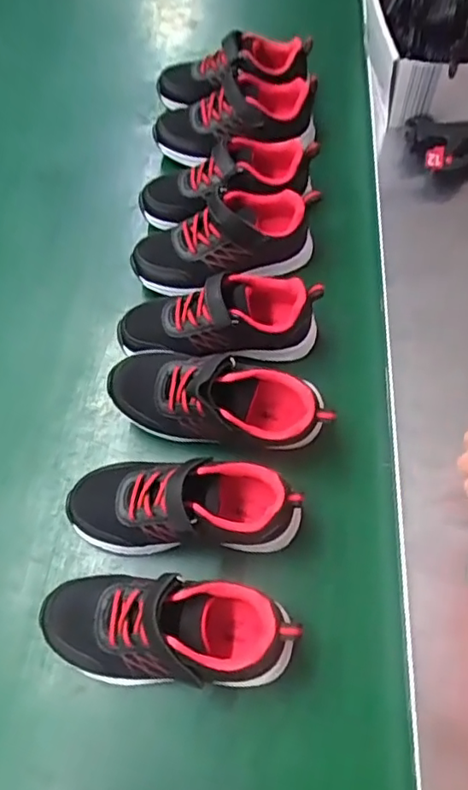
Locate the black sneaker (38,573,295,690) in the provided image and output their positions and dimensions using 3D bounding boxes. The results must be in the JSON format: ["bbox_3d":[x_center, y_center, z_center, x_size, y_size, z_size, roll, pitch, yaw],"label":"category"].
[{"bbox_3d":[-0.054,0.183,0.457,0.193,0.087,0.073,4,63,6],"label":"black sneaker"}]

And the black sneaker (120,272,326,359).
[{"bbox_3d":[-0.015,-0.075,0.587,0.191,0.100,0.074,0,63,4],"label":"black sneaker"}]

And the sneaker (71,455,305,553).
[{"bbox_3d":[-0.043,0.093,0.499,0.196,0.089,0.077,6,63,7],"label":"sneaker"}]

